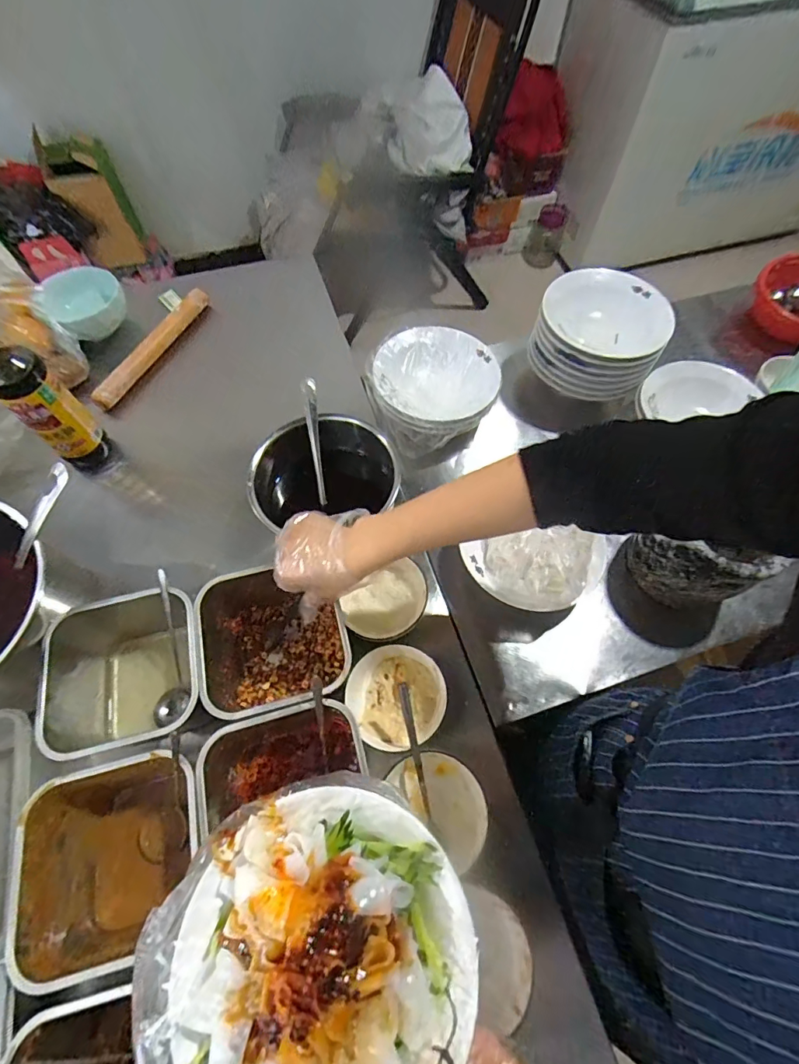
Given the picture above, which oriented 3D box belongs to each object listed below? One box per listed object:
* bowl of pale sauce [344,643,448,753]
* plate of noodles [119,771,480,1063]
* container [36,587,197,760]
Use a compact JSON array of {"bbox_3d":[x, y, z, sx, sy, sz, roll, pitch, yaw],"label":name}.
[{"bbox_3d":[-0.004,0.194,0.545,0.112,0.045,0.110,0,63,0],"label":"bowl of pale sauce"},{"bbox_3d":[-0.057,0.261,0.276,0.183,0.067,0.202,36,68,17],"label":"plate of noodles"},{"bbox_3d":[-0.303,0.166,0.541,0.157,0.115,0.178,-13,64,-6],"label":"container"}]

